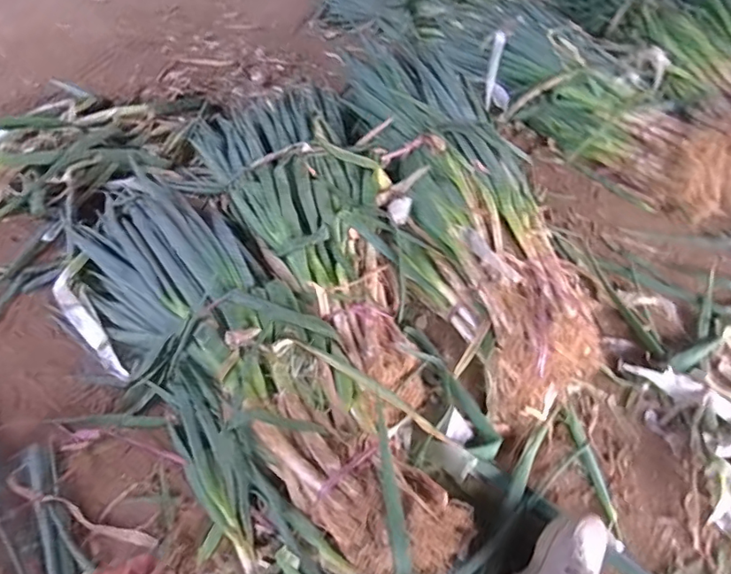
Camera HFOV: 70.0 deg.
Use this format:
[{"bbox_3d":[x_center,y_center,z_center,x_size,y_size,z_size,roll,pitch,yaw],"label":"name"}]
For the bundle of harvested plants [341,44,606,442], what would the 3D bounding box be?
[{"bbox_3d":[0.201,-0.229,1.279,0.331,0.294,1.114,-8,46,-12],"label":"bundle of harvested plants"}]

